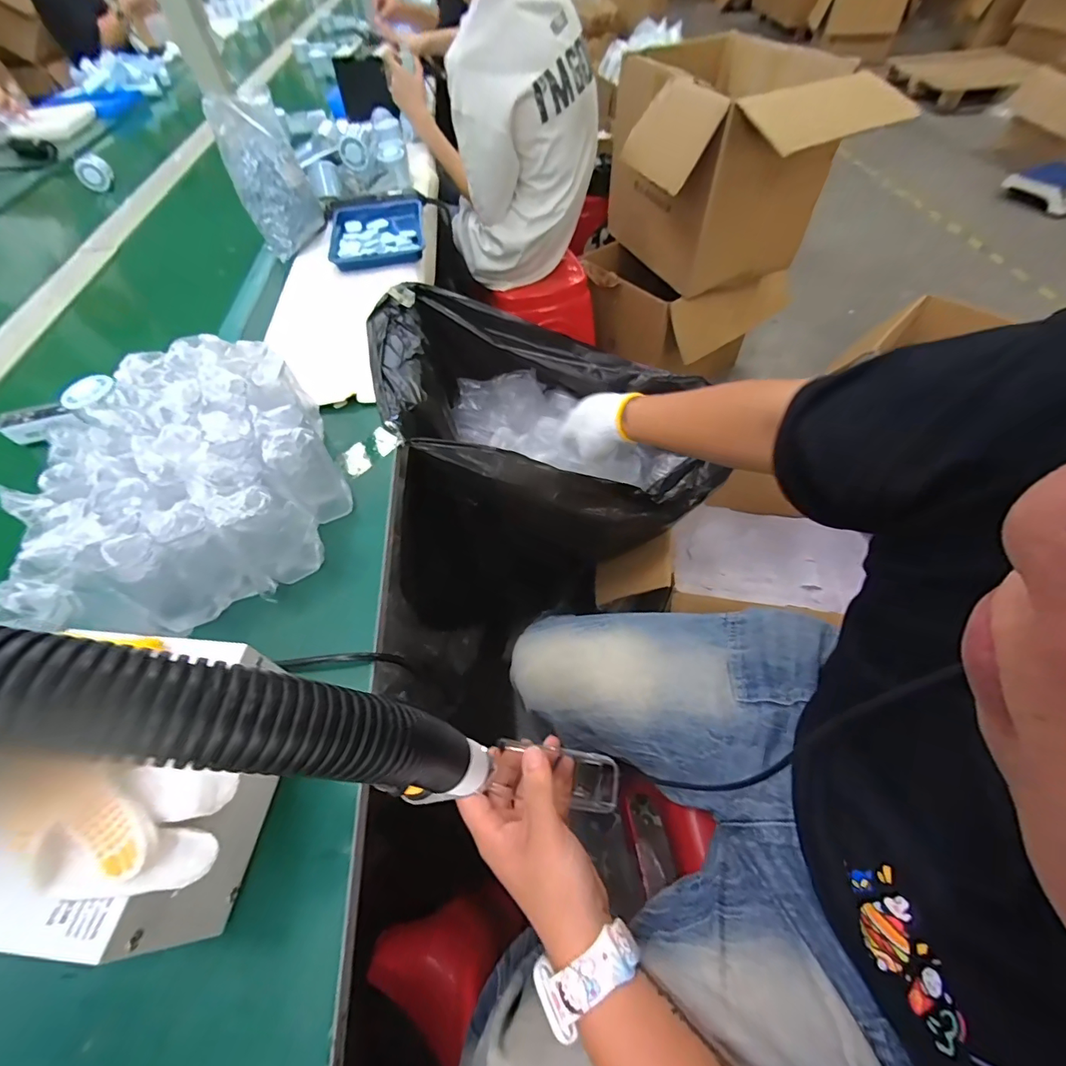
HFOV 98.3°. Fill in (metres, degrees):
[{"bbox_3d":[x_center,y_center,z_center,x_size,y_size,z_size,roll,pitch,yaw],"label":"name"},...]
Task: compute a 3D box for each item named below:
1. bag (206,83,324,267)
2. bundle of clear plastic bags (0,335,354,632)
[{"bbox_3d":[-0.454,-0.615,0.804,0.120,0.221,0.094,-23,35,-11],"label":"bag"},{"bbox_3d":[-0.334,-0.068,0.465,0.235,0.102,0.300,-24,58,-13],"label":"bundle of clear plastic bags"}]

